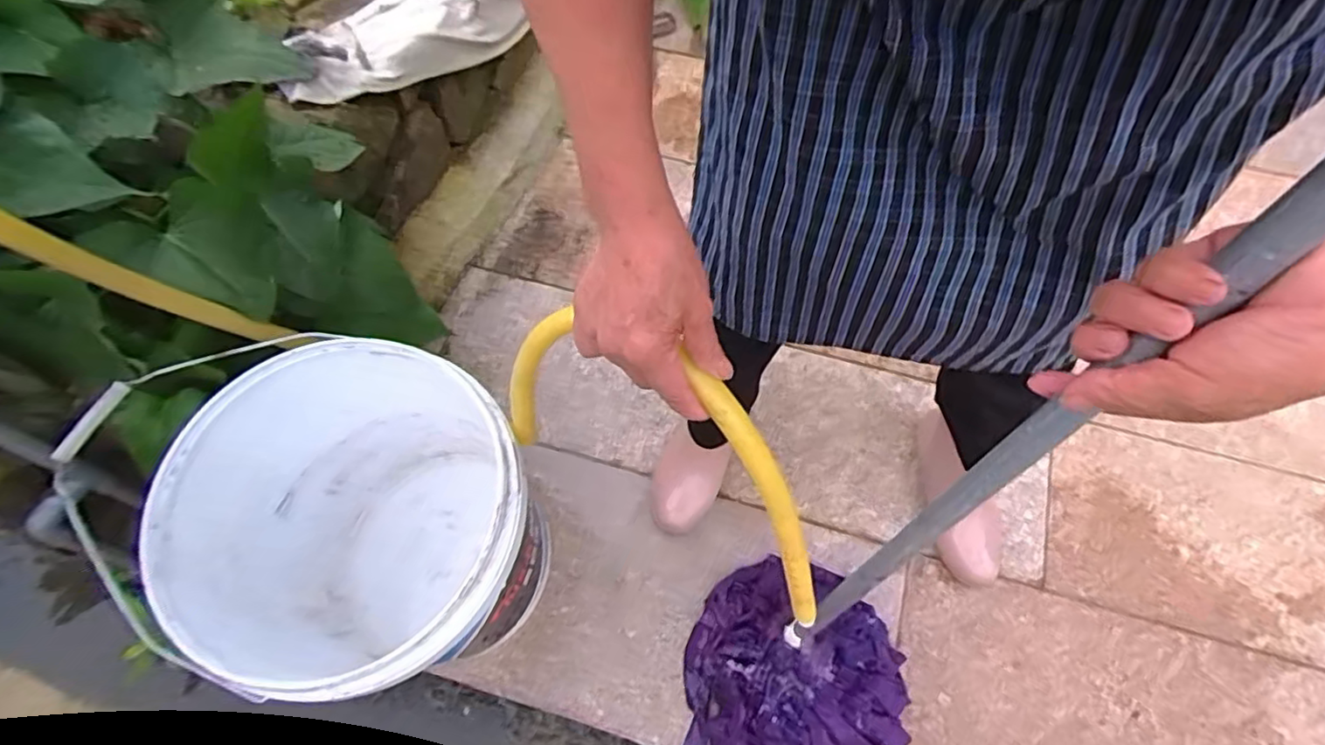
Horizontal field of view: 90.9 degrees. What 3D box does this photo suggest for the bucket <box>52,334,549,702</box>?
[{"bbox_3d":[-0.298,0.164,0.710,0.347,0.384,0.280,5,62,2],"label":"bucket"}]

